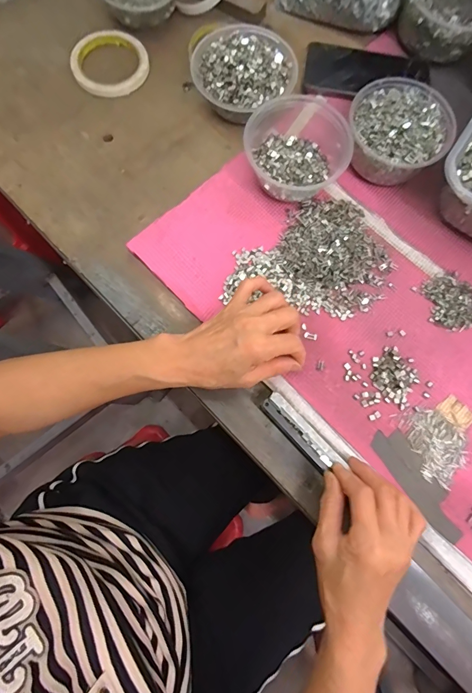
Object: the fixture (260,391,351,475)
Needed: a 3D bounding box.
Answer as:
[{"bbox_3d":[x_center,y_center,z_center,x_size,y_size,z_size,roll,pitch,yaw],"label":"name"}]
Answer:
[{"bbox_3d":[0.063,0.086,0.375,0.024,0.013,0.090,-43,80,-9],"label":"fixture"}]

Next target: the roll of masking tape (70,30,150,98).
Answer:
[{"bbox_3d":[-0.163,-0.369,0.492,0.097,0.012,0.094,0,77,-1],"label":"roll of masking tape"}]

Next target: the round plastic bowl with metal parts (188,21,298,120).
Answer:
[{"bbox_3d":[0.007,-0.328,0.460,0.108,0.057,0.114,0,77,-1],"label":"round plastic bowl with metal parts"}]

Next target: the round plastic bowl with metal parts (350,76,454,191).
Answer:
[{"bbox_3d":[0.185,-0.246,0.440,0.110,0.062,0.110,0,77,-1],"label":"round plastic bowl with metal parts"}]

